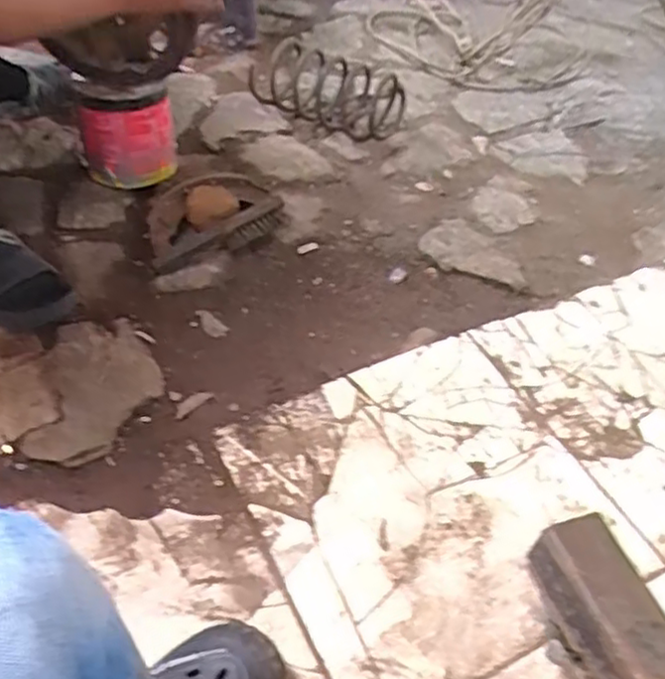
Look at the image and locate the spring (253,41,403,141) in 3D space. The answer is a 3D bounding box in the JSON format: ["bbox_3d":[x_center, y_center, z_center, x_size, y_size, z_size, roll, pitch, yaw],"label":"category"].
[{"bbox_3d":[-0.003,-0.500,1.364,0.300,0.138,0.129,16,48,8],"label":"spring"}]

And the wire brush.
[{"bbox_3d":[-0.171,-0.165,1.096,0.234,0.033,0.050,-26,56,-26],"label":"wire brush"}]

